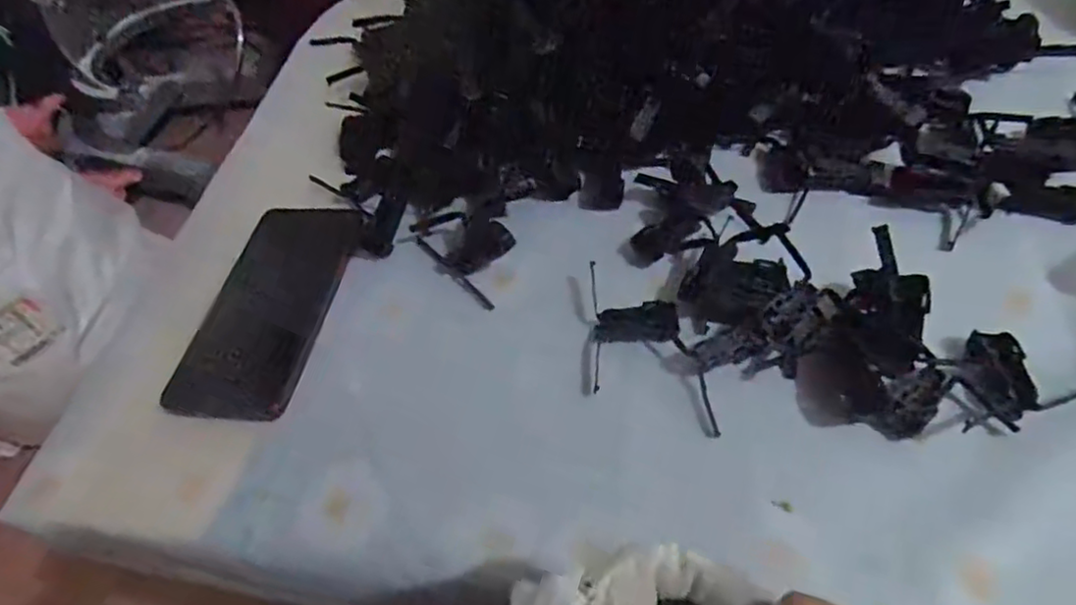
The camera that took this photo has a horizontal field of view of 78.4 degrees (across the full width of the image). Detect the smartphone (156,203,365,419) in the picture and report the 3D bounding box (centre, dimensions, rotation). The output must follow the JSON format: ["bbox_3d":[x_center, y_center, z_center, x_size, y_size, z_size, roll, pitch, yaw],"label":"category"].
[{"bbox_3d":[-0.173,-0.002,0.431,0.077,0.015,0.168,4,53,10],"label":"smartphone"}]

